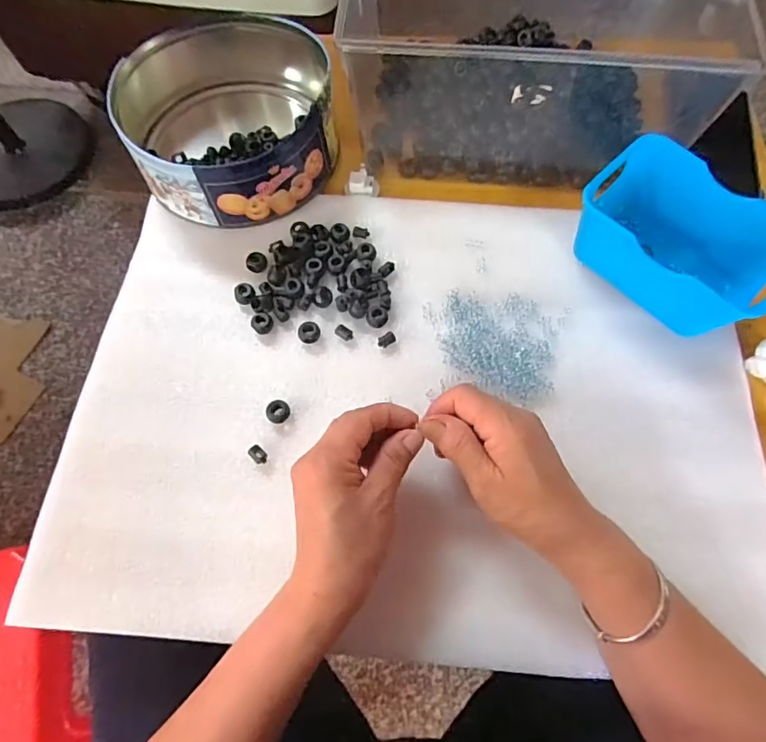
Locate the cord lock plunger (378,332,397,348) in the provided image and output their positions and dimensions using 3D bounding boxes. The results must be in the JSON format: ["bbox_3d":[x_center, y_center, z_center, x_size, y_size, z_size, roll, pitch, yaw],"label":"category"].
[{"bbox_3d":[0.003,-0.026,0.410,0.016,0.008,0.009,-30,69,-10],"label":"cord lock plunger"}]

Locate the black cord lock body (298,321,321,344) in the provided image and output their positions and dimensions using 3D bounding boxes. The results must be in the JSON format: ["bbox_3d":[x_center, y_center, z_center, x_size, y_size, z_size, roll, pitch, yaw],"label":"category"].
[{"bbox_3d":[-0.060,-0.032,0.411,0.018,0.012,0.015,-22,69,-8],"label":"black cord lock body"}]

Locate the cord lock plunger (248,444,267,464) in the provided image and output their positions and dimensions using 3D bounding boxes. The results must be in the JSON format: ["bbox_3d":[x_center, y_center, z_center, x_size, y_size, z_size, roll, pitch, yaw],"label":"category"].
[{"bbox_3d":[-0.093,0.062,0.375,0.014,0.006,0.011,39,74,17],"label":"cord lock plunger"}]

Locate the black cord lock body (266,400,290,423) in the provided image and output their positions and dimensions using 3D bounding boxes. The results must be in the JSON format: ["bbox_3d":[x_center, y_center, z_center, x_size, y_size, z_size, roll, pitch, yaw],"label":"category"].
[{"bbox_3d":[-0.081,0.031,0.387,0.017,0.011,0.015,-41,73,-15],"label":"black cord lock body"}]

